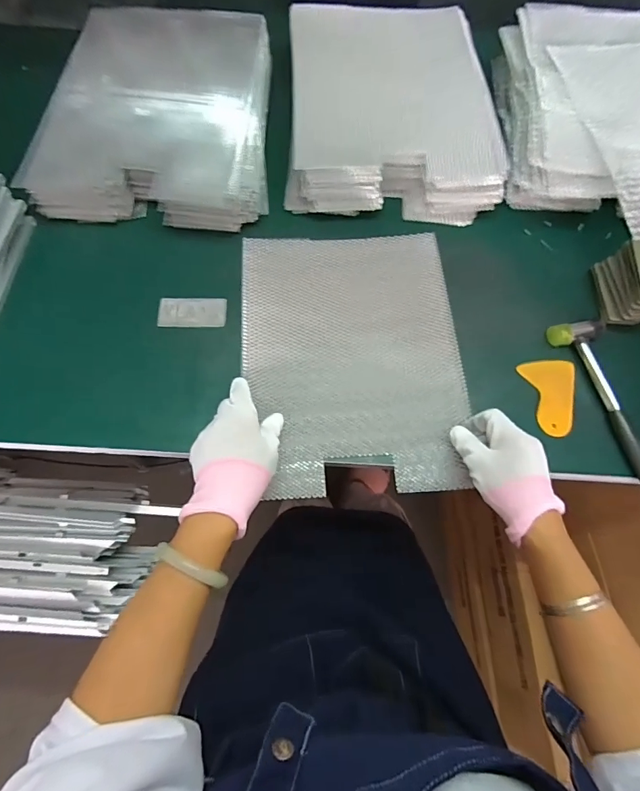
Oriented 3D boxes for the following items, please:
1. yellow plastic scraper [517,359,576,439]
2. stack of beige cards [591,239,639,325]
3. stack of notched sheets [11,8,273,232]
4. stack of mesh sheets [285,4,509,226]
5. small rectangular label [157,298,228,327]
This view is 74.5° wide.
[{"bbox_3d":[0.270,0.002,0.488,0.059,0.009,0.091,-4,72,4],"label":"yellow plastic scraper"},{"bbox_3d":[0.382,-0.135,0.507,0.057,0.067,0.092,2,69,-2],"label":"stack of beige cards"},{"bbox_3d":[-0.206,-0.391,0.575,0.276,0.070,0.345,4,68,-1],"label":"stack of notched sheets"},{"bbox_3d":[0.098,-0.407,0.601,0.280,0.081,0.326,1,69,-2],"label":"stack of mesh sheets"},{"bbox_3d":[-0.155,-0.103,0.515,0.081,0.007,0.048,1,58,2],"label":"small rectangular label"}]

